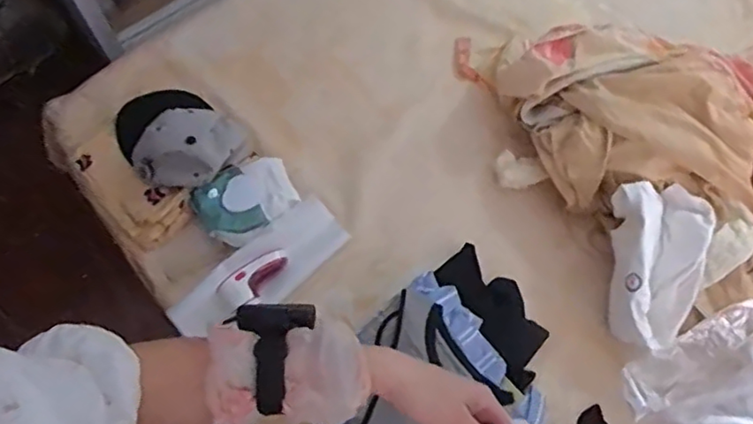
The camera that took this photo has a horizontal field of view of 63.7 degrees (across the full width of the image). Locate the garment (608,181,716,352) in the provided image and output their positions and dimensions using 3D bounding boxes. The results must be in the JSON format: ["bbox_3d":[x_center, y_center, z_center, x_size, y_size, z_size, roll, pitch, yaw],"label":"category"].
[{"bbox_3d":[0.464,0.087,0.999,0.133,0.113,0.252,3,67,2],"label":"garment"}]

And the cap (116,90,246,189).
[{"bbox_3d":[-0.379,-0.145,1.113,0.237,0.106,0.178,38,72,15],"label":"cap"}]

